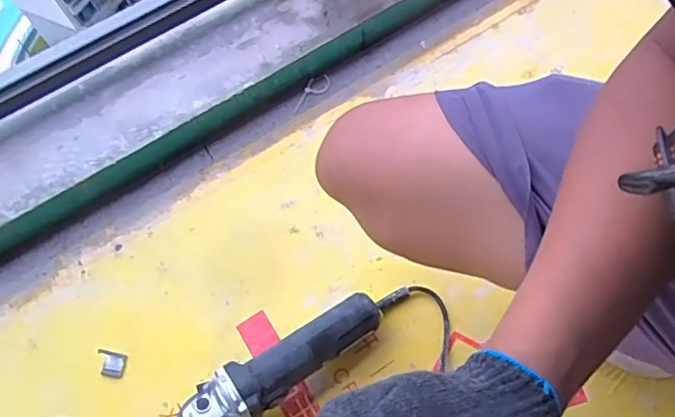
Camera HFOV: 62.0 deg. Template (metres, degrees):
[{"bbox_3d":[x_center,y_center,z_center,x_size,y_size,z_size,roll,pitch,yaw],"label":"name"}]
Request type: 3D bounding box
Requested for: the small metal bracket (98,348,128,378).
[{"bbox_3d":[-0.315,0.214,0.778,0.040,0.009,0.033,8,63,8],"label":"small metal bracket"}]

